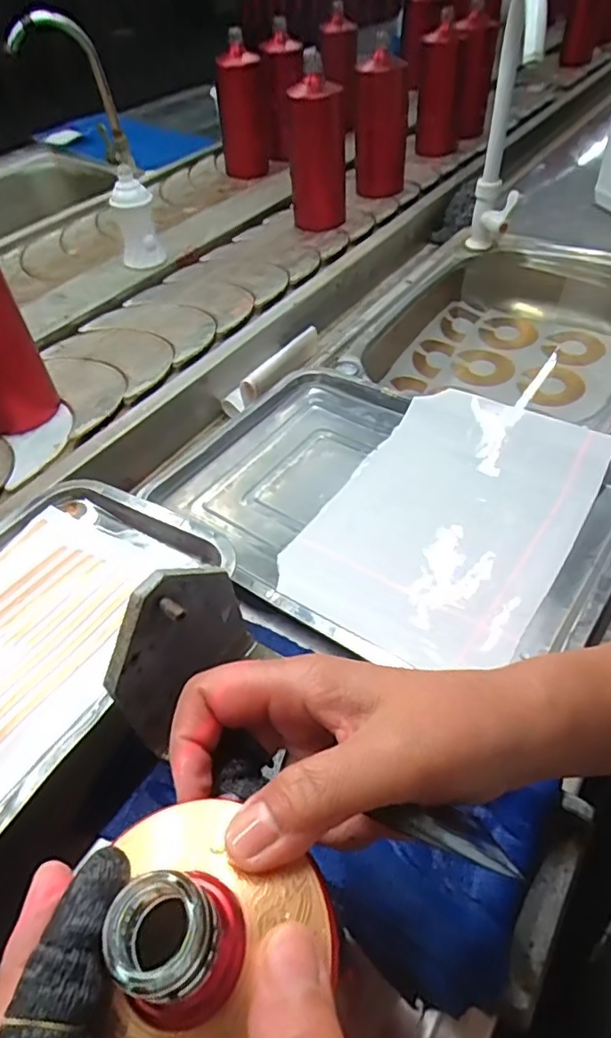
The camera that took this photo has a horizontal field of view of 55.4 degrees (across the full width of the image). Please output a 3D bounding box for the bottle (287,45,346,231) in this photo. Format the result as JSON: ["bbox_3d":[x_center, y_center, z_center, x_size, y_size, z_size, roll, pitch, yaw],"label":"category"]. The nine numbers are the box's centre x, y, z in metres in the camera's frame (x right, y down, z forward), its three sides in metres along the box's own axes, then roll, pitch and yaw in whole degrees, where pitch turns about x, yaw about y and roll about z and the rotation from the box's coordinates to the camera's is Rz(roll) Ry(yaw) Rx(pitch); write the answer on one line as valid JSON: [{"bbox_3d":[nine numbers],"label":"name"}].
[{"bbox_3d":[0.017,-0.572,0.885,0.081,0.197,0.081,-1,47,4],"label":"bottle"}]

